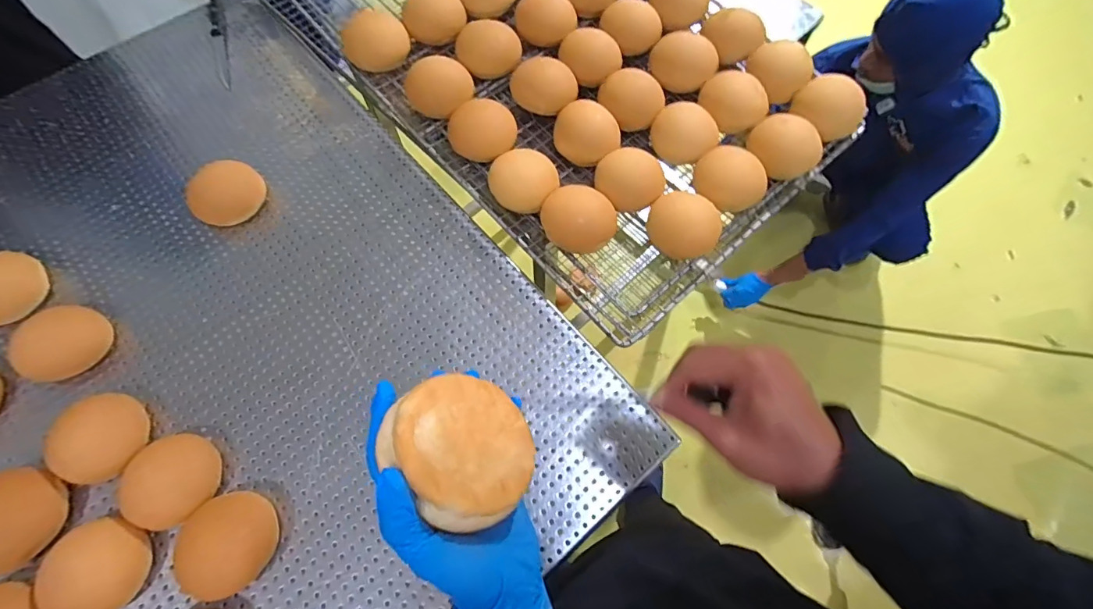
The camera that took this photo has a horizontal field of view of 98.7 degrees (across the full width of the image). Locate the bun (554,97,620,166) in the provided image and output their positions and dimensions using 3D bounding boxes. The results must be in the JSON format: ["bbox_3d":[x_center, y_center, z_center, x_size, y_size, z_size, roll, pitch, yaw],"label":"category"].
[{"bbox_3d":[0.057,-0.249,0.682,0.081,0.054,0.080,0,68,-1],"label":"bun"}]

